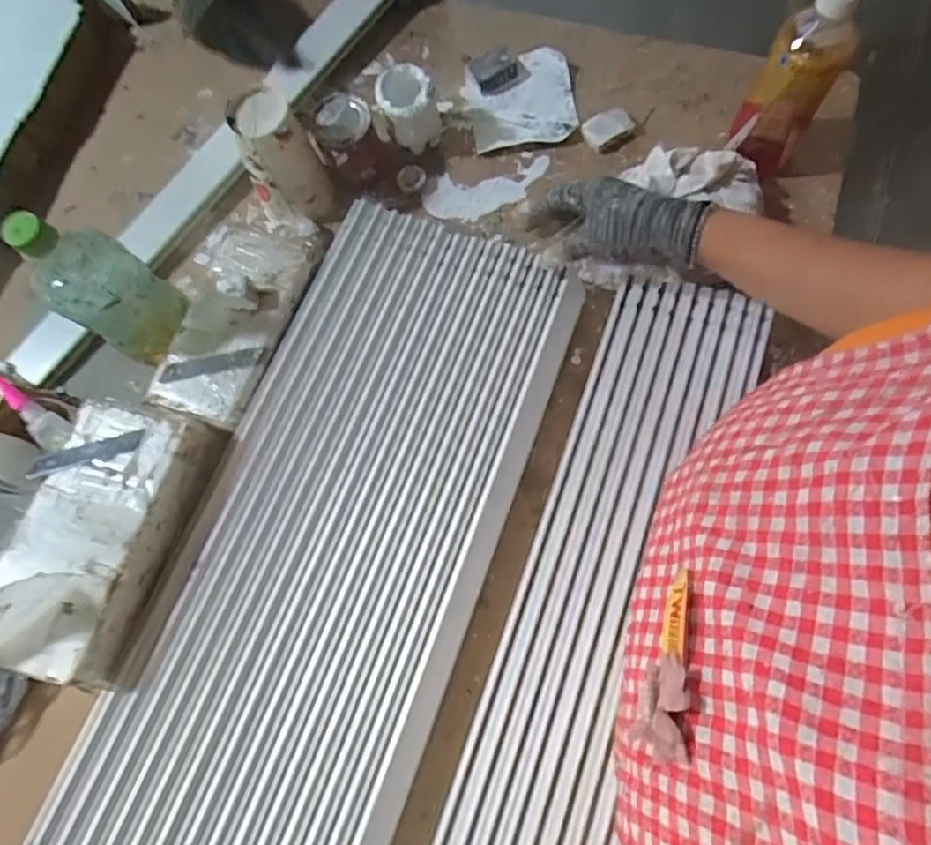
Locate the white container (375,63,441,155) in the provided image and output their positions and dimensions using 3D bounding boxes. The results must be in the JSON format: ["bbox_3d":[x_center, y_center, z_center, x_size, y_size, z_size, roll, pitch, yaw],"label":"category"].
[{"bbox_3d":[-0.062,-0.340,0.654,0.065,0.072,0.058,-12,70,-3],"label":"white container"}]

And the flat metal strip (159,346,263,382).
[{"bbox_3d":[-0.242,-0.055,0.566,0.102,0.004,0.019,-8,81,7],"label":"flat metal strip"}]

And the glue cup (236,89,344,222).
[{"bbox_3d":[-0.189,-0.275,0.626,0.081,0.128,0.064,-22,70,-7],"label":"glue cup"}]

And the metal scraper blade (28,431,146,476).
[{"bbox_3d":[-0.325,0.028,0.509,0.100,0.004,0.018,-15,70,0],"label":"metal scraper blade"}]

